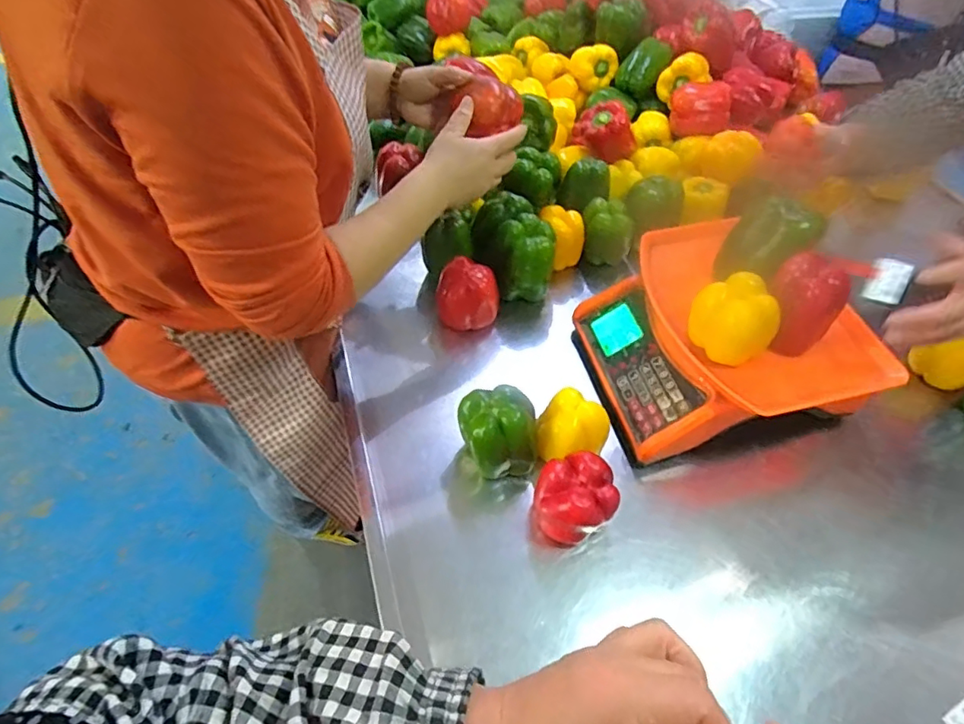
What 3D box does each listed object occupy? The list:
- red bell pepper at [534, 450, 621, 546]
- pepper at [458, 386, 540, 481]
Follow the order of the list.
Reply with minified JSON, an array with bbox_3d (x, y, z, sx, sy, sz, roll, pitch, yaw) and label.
[{"bbox_3d":[0.096,0.146,0.578,0.081,0.090,0.070,14,52,8],"label":"red bell pepper"},{"bbox_3d":[0.019,0.080,0.614,0.083,0.091,0.068,-13,53,-13],"label":"pepper"}]

